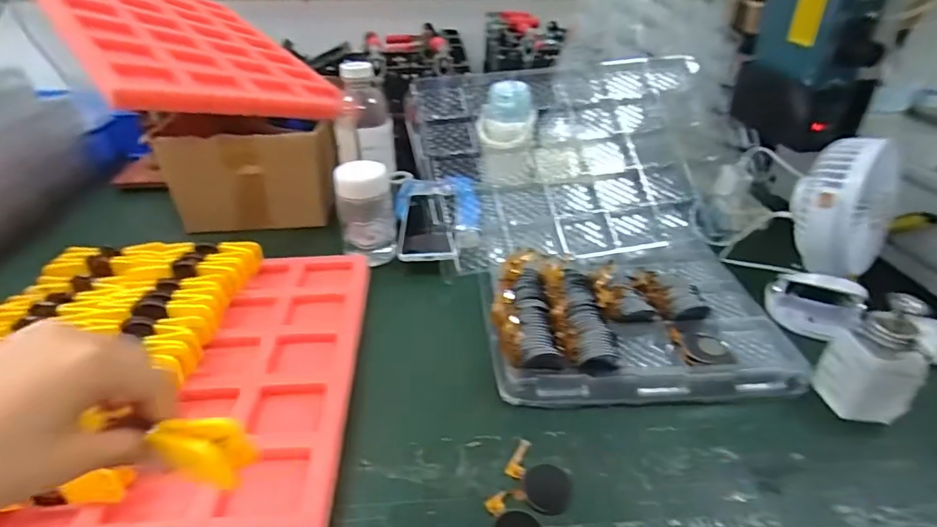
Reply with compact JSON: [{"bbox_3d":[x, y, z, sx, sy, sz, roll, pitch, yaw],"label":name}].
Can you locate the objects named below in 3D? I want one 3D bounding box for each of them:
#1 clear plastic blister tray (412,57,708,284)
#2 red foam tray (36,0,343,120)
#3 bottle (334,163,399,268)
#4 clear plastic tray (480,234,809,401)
[{"bbox_3d":[0.144,-0.164,0.696,0.436,0.055,0.342,-8,68,-10],"label":"clear plastic blister tray"},{"bbox_3d":[-0.435,-0.351,0.744,0.318,0.028,0.527,-12,46,-48],"label":"red foam tray"},{"bbox_3d":[-0.136,-0.062,0.652,0.073,0.133,0.055,-6,34,-10],"label":"bottle"},{"bbox_3d":[0.176,0.042,0.538,0.314,0.042,0.230,-1,40,-9],"label":"clear plastic tray"}]

